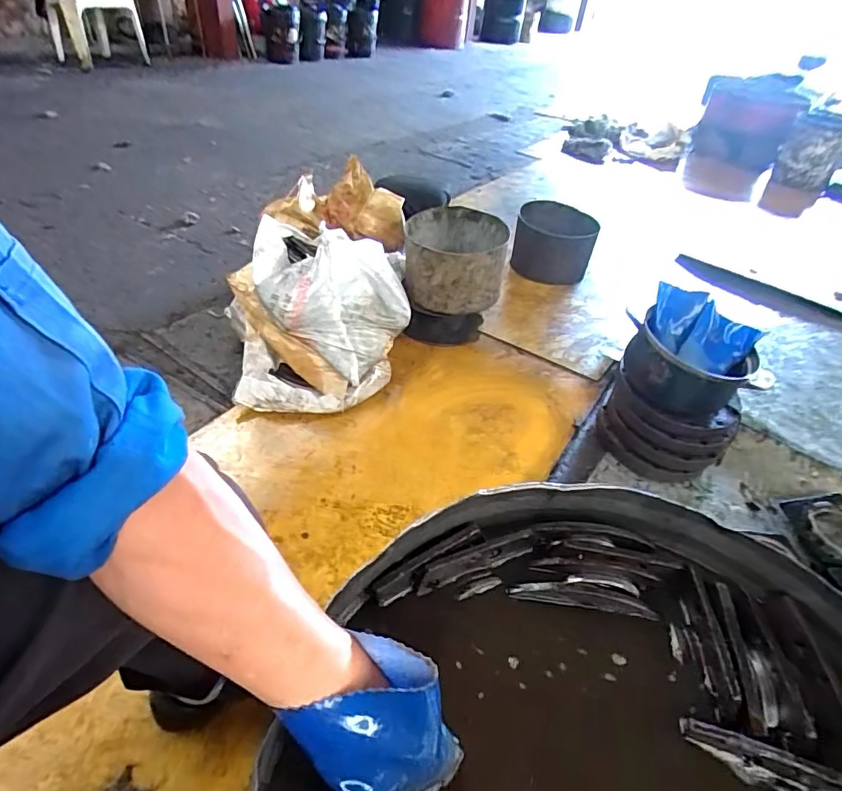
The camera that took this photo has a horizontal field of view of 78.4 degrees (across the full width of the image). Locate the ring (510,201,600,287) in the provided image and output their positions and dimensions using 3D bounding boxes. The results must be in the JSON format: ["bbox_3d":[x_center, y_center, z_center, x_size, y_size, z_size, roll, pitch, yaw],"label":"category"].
[{"bbox_3d":[0.470,-0.543,1.849,0.268,0.214,0.219,10,40,8],"label":"ring"}]

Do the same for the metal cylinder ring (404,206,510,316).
[{"bbox_3d":[0.092,-0.381,1.469,0.276,0.197,0.272,4,41,-4],"label":"metal cylinder ring"}]

